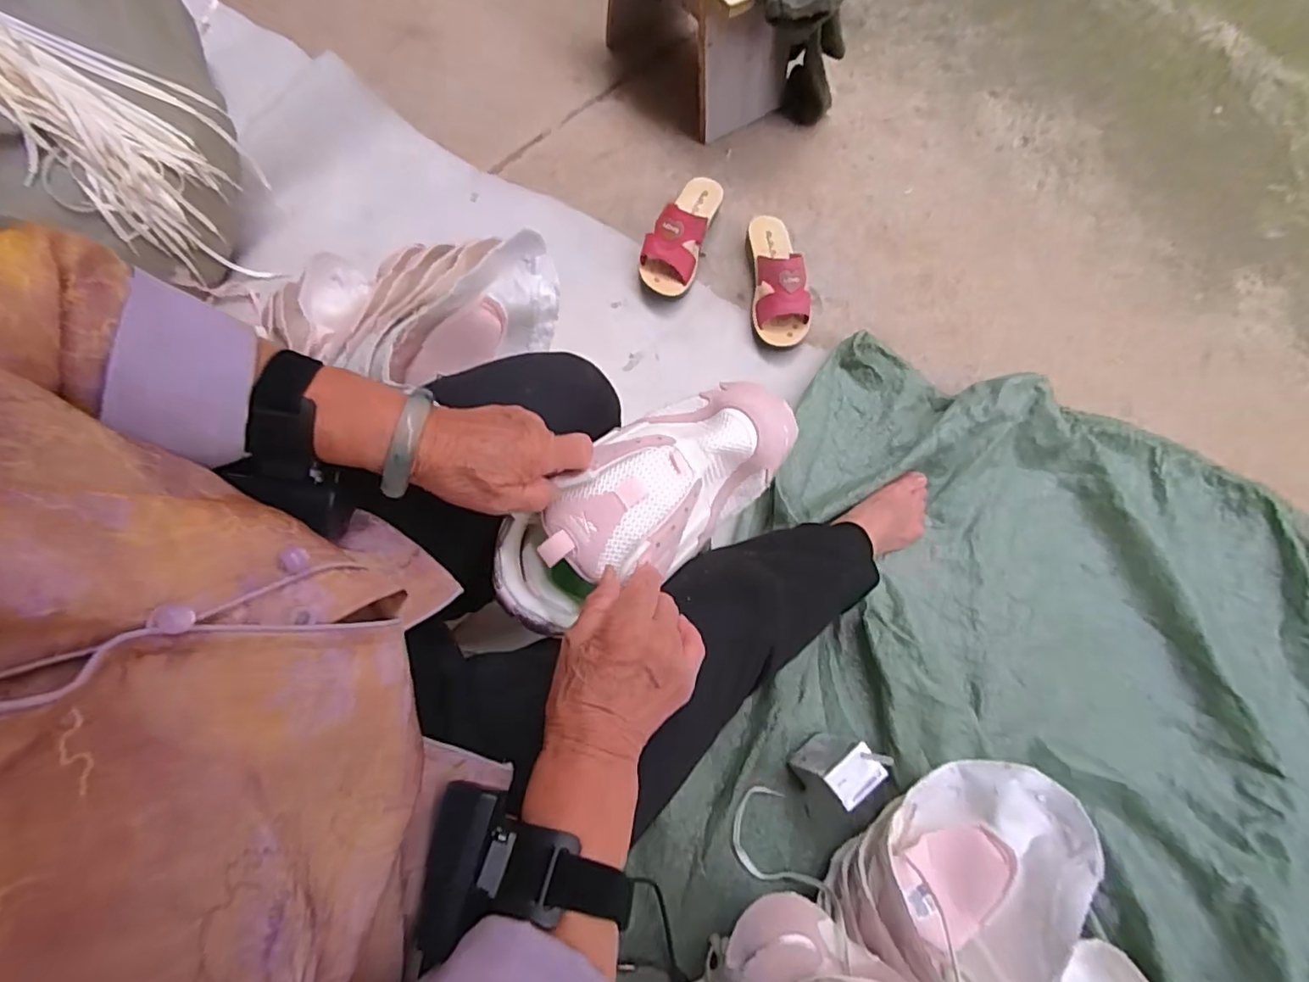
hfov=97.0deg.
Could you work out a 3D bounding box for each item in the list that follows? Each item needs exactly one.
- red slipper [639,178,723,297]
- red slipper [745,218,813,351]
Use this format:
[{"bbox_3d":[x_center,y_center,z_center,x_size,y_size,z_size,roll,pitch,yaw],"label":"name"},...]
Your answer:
[{"bbox_3d":[0.042,-0.405,0.895,0.083,0.076,0.222,19,73,4],"label":"red slipper"},{"bbox_3d":[0.190,-0.327,0.880,0.079,0.086,0.220,0,73,-2],"label":"red slipper"}]

